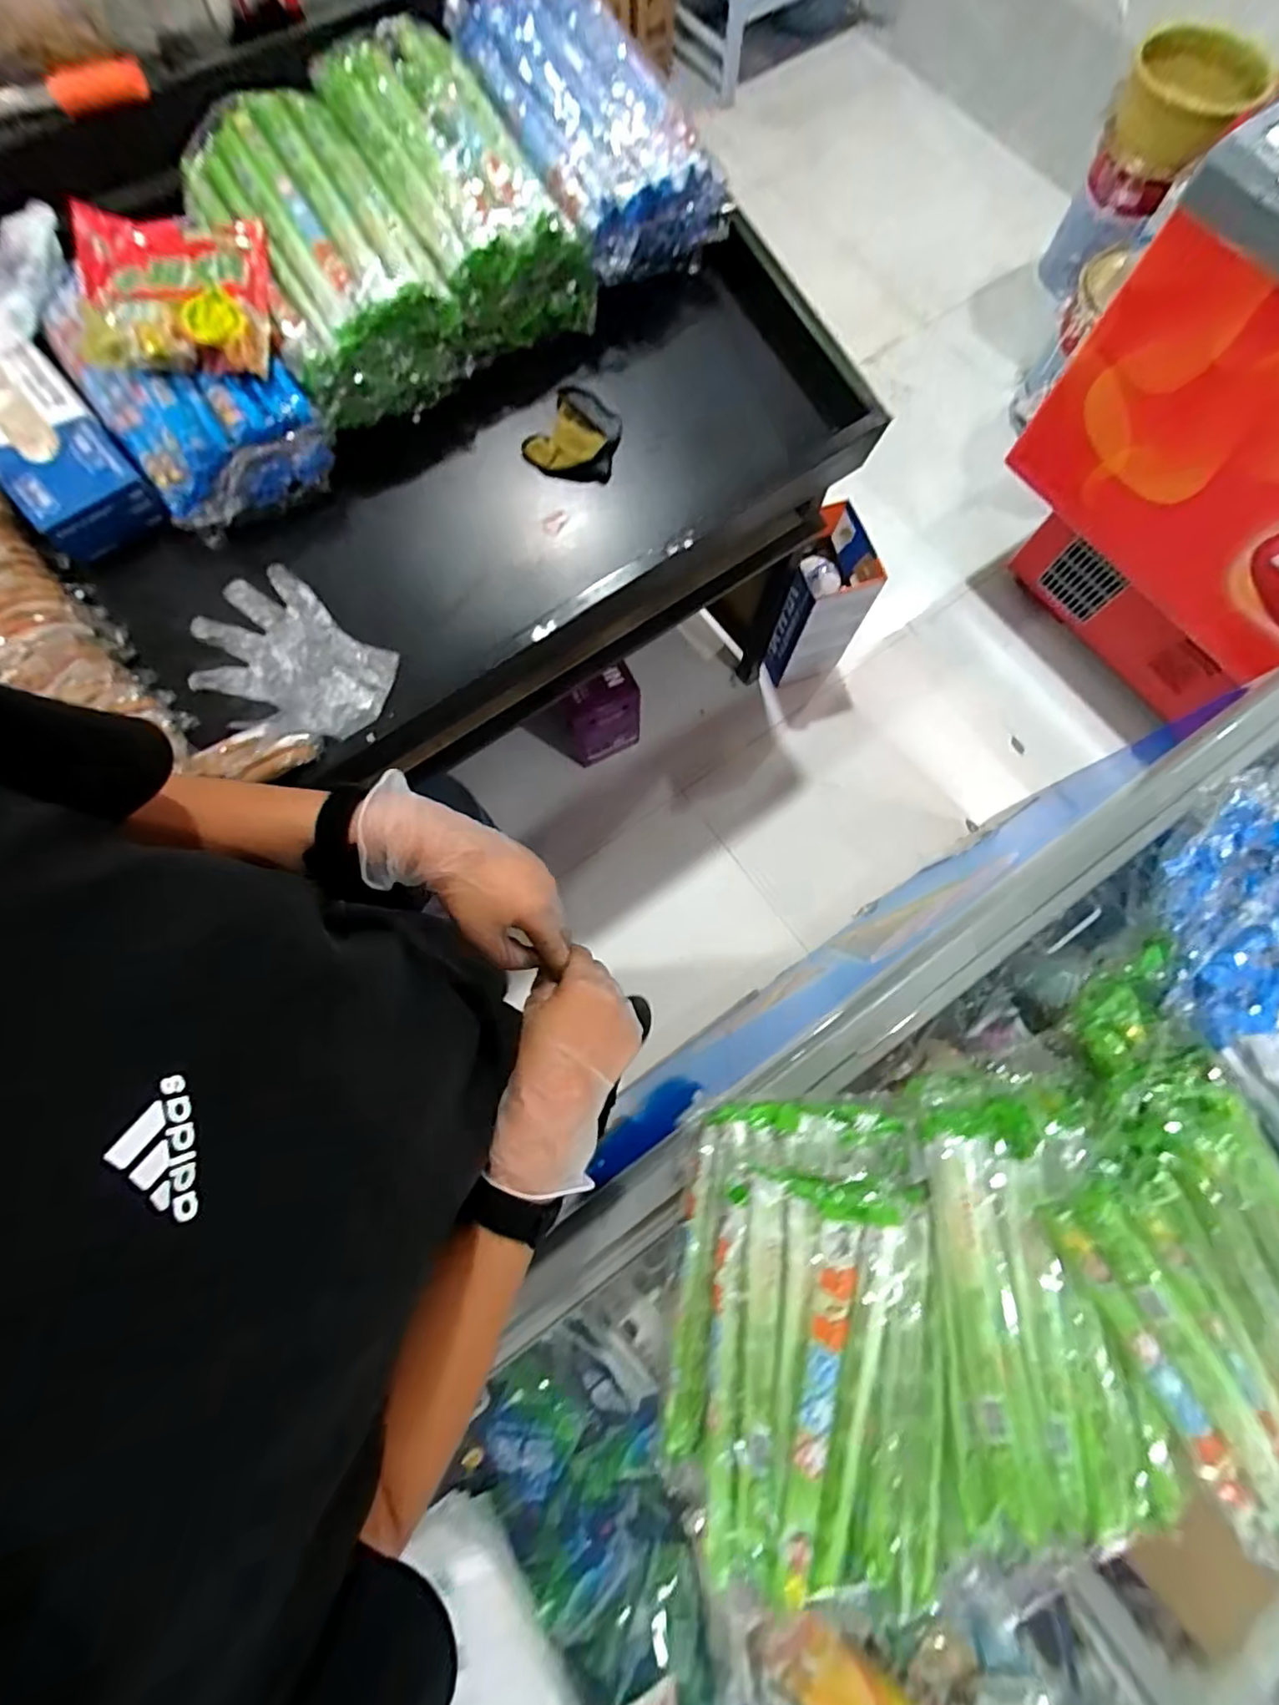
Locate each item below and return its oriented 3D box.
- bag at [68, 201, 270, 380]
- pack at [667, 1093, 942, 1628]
[{"bbox_3d":[-0.514,-0.619,0.668,0.192,0.067,0.155,-9,76,-2],"label":"bag"},{"bbox_3d":[0.132,0.389,0.493,0.197,0.107,0.340,5,76,1],"label":"pack"}]

